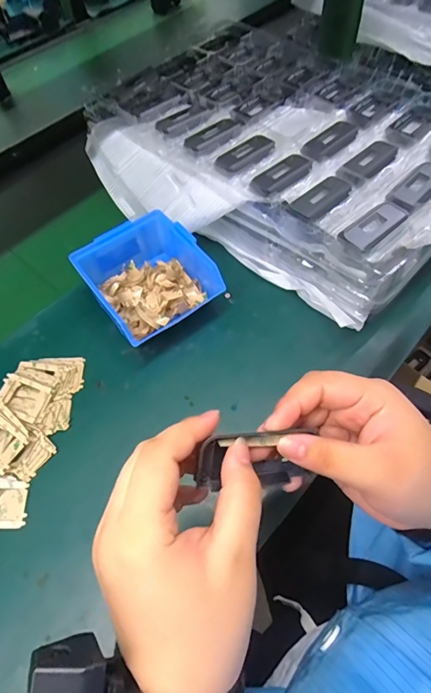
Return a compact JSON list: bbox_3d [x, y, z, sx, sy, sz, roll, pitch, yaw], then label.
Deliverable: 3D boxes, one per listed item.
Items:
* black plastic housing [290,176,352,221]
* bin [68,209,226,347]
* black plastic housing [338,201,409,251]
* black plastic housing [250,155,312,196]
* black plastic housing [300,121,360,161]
[{"bbox_3d":[0.115,-0.164,0.431,0.074,0.008,0.035,-40,63,-19],"label":"black plastic housing"},{"bbox_3d":[-0.079,-0.077,0.452,0.120,0.065,0.132,-33,65,-17],"label":"bin"},{"bbox_3d":[0.162,-0.123,0.403,0.076,0.013,0.035,-39,63,-19],"label":"black plastic housing"},{"bbox_3d":[0.076,-0.197,0.454,0.037,0.008,0.082,36,67,23],"label":"black plastic housing"},{"bbox_3d":[0.143,-0.251,0.482,0.079,0.013,0.035,-39,63,-19],"label":"black plastic housing"}]

